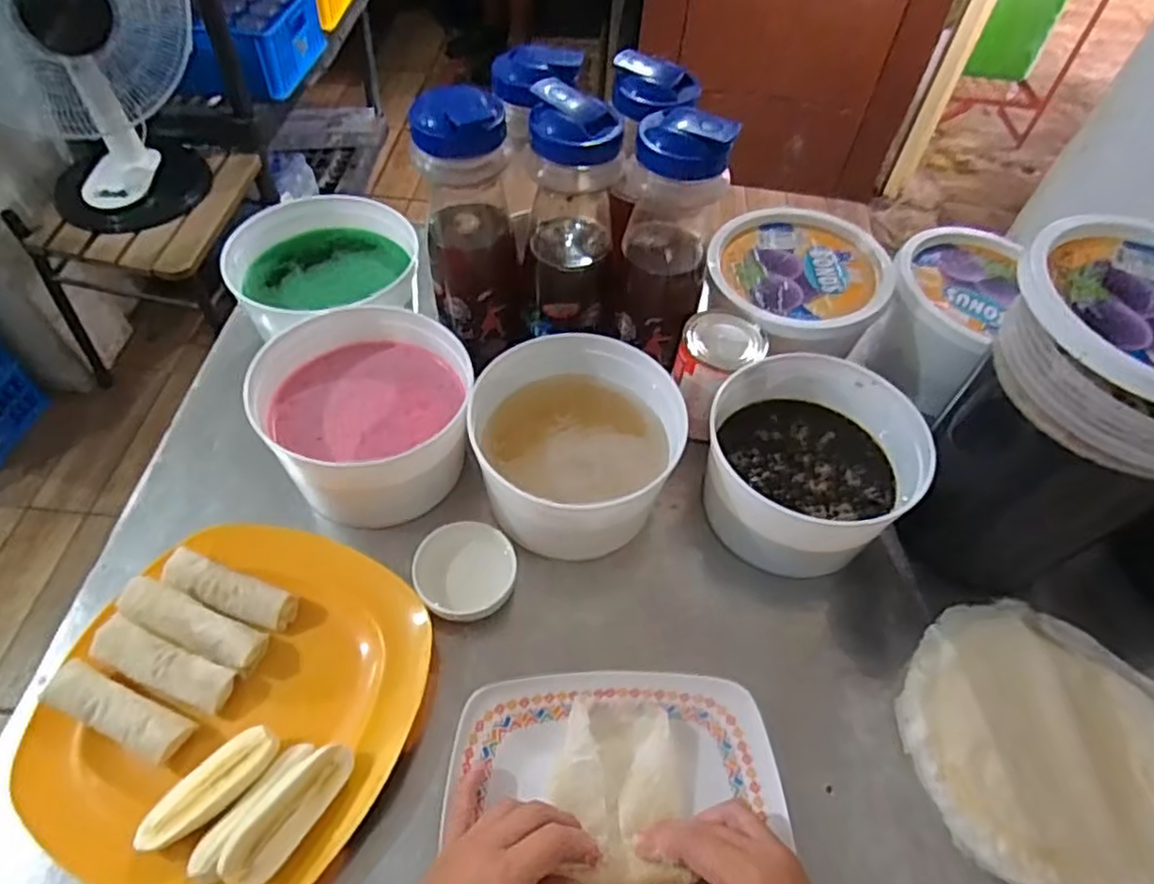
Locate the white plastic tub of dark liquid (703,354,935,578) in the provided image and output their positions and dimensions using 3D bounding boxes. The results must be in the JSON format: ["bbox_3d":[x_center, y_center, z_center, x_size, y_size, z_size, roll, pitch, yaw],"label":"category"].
[{"bbox_3d":[0.192,0.025,0.582,0.155,0.109,0.164,2,53,-3],"label":"white plastic tub of dark liquid"}]

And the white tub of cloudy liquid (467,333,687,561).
[{"bbox_3d":[-0.004,0.001,0.578,0.159,0.104,0.167,2,53,-3],"label":"white tub of cloudy liquid"}]

